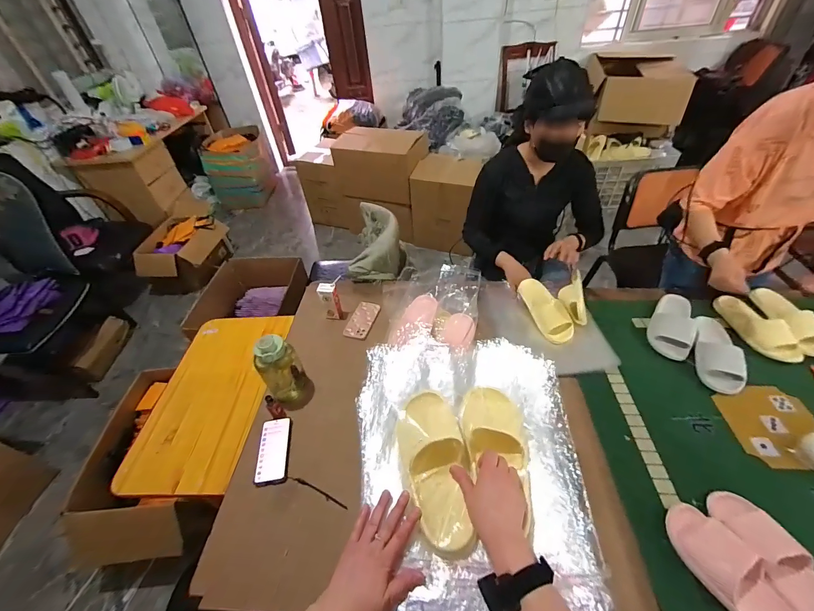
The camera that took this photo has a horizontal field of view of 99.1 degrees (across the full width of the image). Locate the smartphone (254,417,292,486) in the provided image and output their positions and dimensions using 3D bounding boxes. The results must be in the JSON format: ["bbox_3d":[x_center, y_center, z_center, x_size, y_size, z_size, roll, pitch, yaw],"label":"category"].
[{"bbox_3d":[-0.344,0.371,0.899,0.080,0.014,0.170,-10,45,-3],"label":"smartphone"}]

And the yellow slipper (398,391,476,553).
[{"bbox_3d":[0.045,0.254,0.565,0.104,0.056,0.238,-10,55,-3],"label":"yellow slipper"}]

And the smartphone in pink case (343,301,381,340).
[{"bbox_3d":[-0.157,0.050,1.211,0.085,0.014,0.165,9,46,17],"label":"smartphone in pink case"}]

